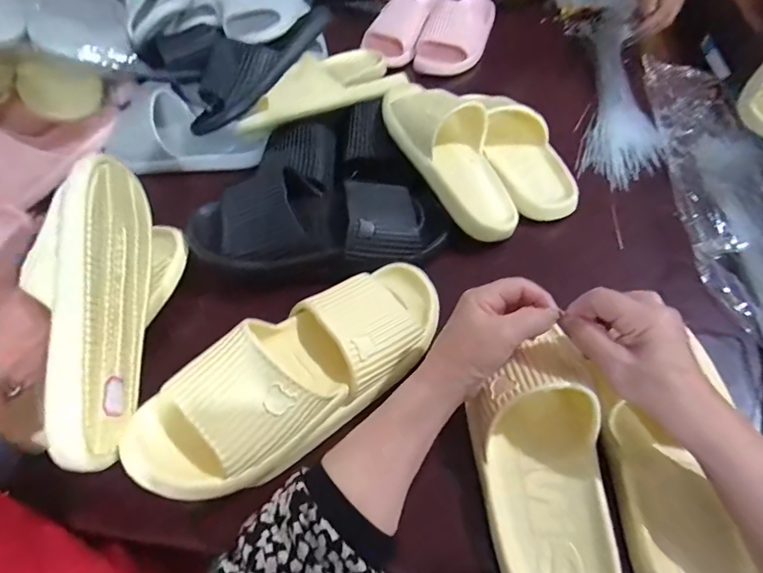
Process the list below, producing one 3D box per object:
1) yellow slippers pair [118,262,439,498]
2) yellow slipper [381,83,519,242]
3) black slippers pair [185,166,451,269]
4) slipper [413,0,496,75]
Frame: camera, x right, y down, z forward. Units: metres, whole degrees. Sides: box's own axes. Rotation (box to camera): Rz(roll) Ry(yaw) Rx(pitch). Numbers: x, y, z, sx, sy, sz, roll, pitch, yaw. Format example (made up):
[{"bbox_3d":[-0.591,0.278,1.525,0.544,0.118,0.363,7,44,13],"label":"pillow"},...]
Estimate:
[{"bbox_3d":[-0.063,0.063,0.383,0.294,0.083,0.104,-35,60,-20],"label":"yellow slippers pair"},{"bbox_3d":[0.093,-0.171,0.527,0.108,0.063,0.246,-25,75,-14],"label":"yellow slipper"},{"bbox_3d":[-0.073,-0.081,0.499,0.298,0.067,0.111,-3,55,0],"label":"black slippers pair"},{"bbox_3d":[0.133,-0.469,0.797,0.122,0.067,0.214,14,57,12],"label":"slipper"}]

